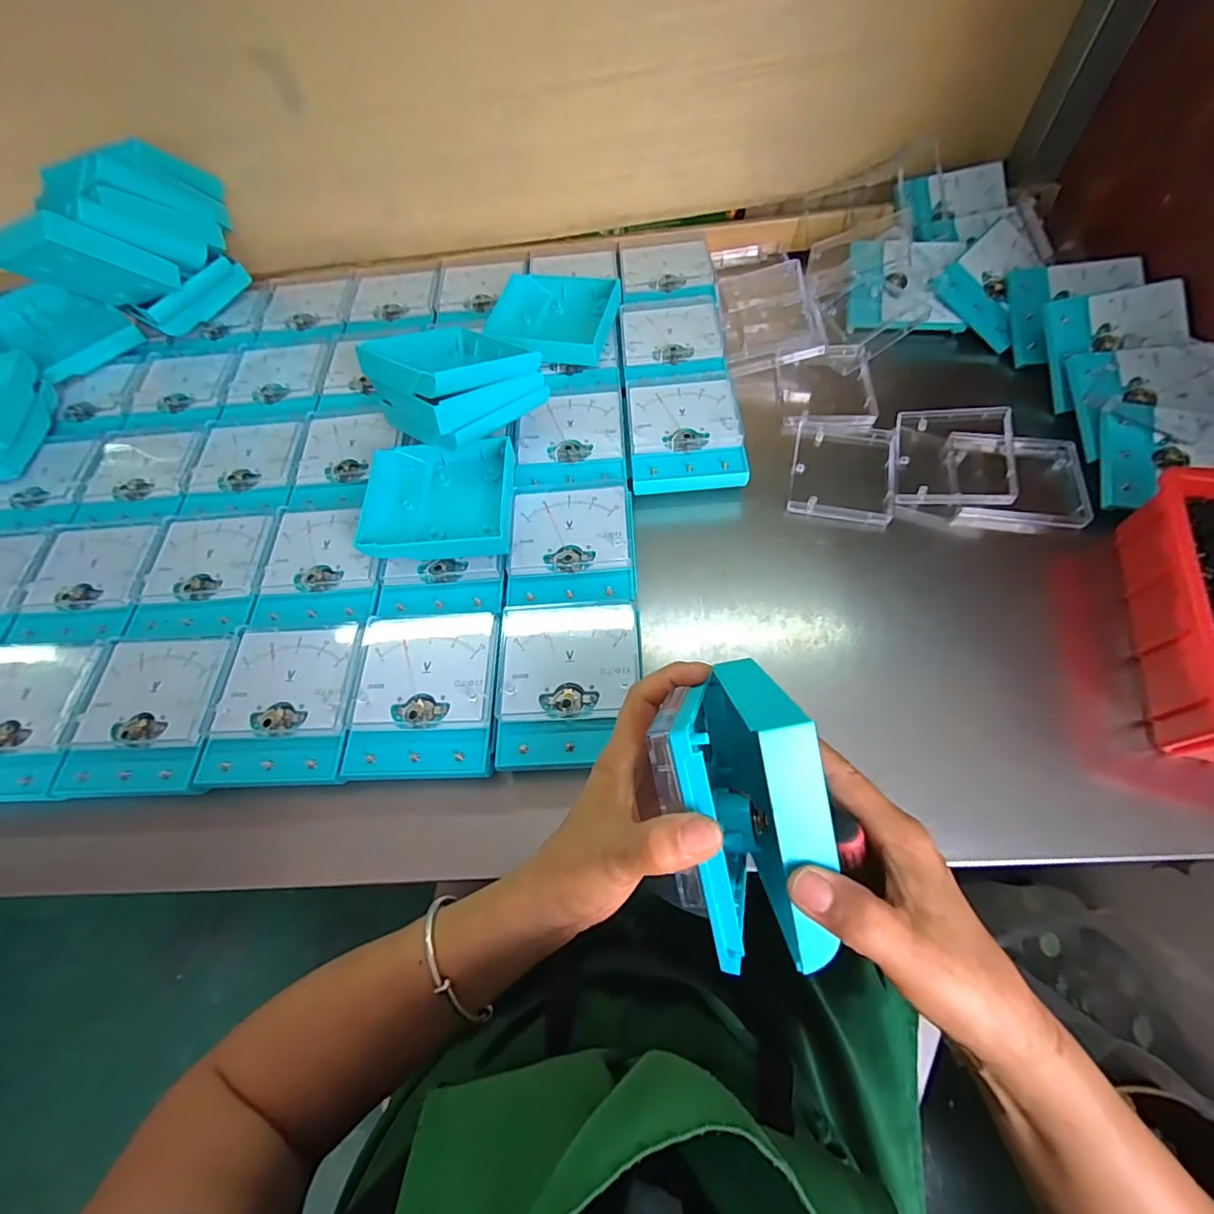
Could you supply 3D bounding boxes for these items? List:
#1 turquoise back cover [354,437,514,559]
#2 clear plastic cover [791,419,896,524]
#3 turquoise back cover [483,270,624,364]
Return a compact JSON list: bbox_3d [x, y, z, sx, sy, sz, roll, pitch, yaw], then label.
[{"bbox_3d":[-0.135,-0.091,0.433,0.116,0.030,0.108,-6,62,2],"label":"turquoise back cover"},{"bbox_3d":[0.210,-0.122,0.467,0.083,0.010,0.104,11,65,9],"label":"clear plastic cover"},{"bbox_3d":[-0.050,-0.293,0.525,0.118,0.026,0.107,10,65,8],"label":"turquoise back cover"}]

